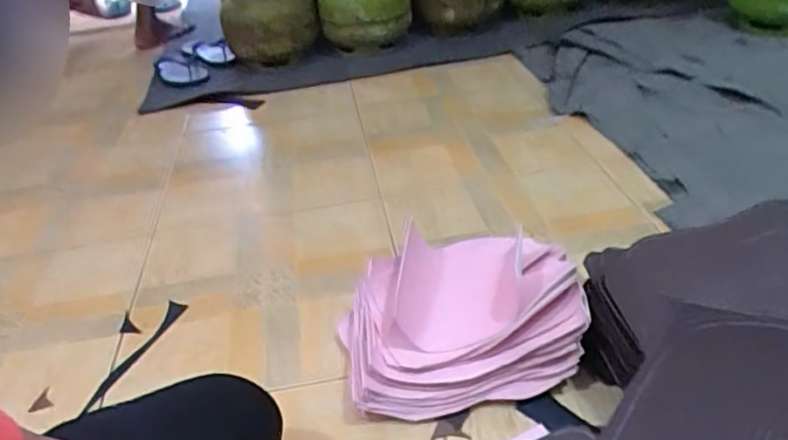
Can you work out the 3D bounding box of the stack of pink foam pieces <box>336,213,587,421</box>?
[{"bbox_3d":[0.079,0.108,0.741,0.289,0.123,0.221,-10,34,-4],"label":"stack of pink foam pieces"}]

